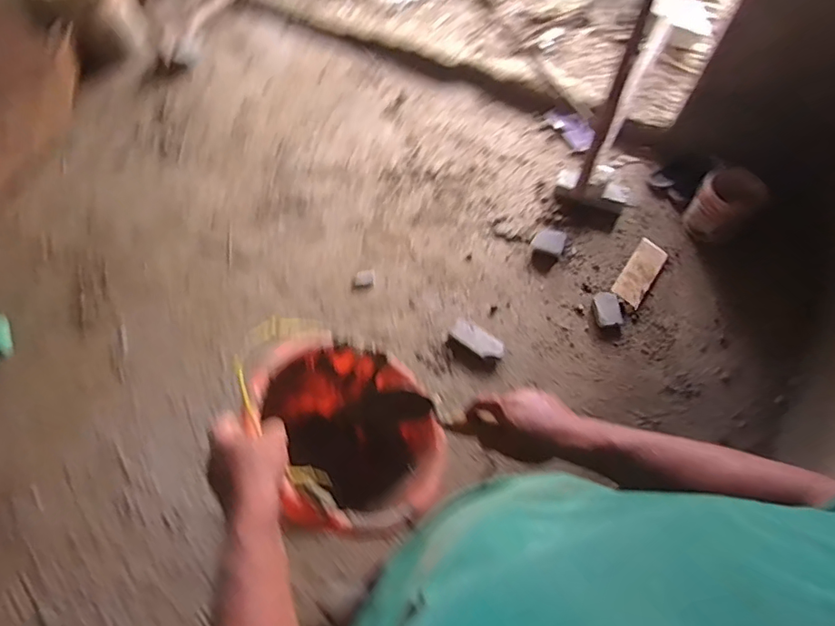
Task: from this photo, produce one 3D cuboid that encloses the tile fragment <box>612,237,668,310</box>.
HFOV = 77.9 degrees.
[{"bbox_3d":[0.733,-0.139,1.691,0.099,0.023,0.259,32,69,15],"label":"tile fragment"}]

